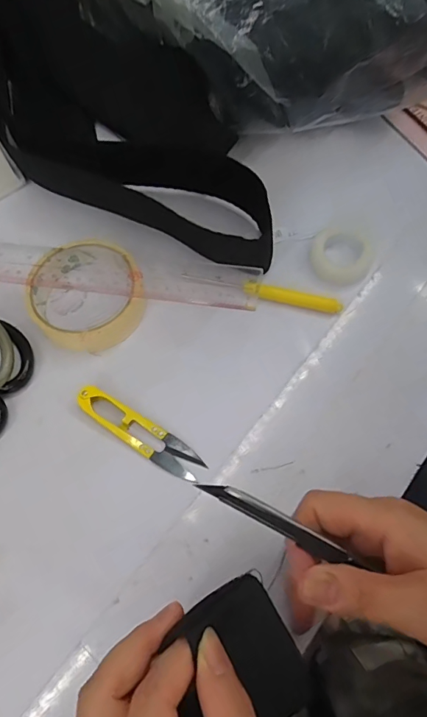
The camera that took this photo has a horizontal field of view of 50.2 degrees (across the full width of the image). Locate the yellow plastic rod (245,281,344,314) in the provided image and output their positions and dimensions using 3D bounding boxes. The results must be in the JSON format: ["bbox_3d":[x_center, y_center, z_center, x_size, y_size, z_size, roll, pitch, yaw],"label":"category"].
[{"bbox_3d":[0.062,-0.048,0.355,0.075,0.011,0.011,10,68,7],"label":"yellow plastic rod"}]

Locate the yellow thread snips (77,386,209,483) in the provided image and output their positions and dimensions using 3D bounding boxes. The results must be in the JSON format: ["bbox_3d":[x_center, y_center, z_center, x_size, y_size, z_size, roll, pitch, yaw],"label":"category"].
[{"bbox_3d":[-0.052,0.051,0.320,0.102,0.007,0.022,32,72,14],"label":"yellow thread snips"}]

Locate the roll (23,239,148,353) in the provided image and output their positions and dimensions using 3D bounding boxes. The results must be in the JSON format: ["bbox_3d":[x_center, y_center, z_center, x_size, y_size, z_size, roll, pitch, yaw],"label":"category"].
[{"bbox_3d":[-0.097,-0.047,0.356,0.087,0.026,0.093,-1,67,2],"label":"roll"}]

